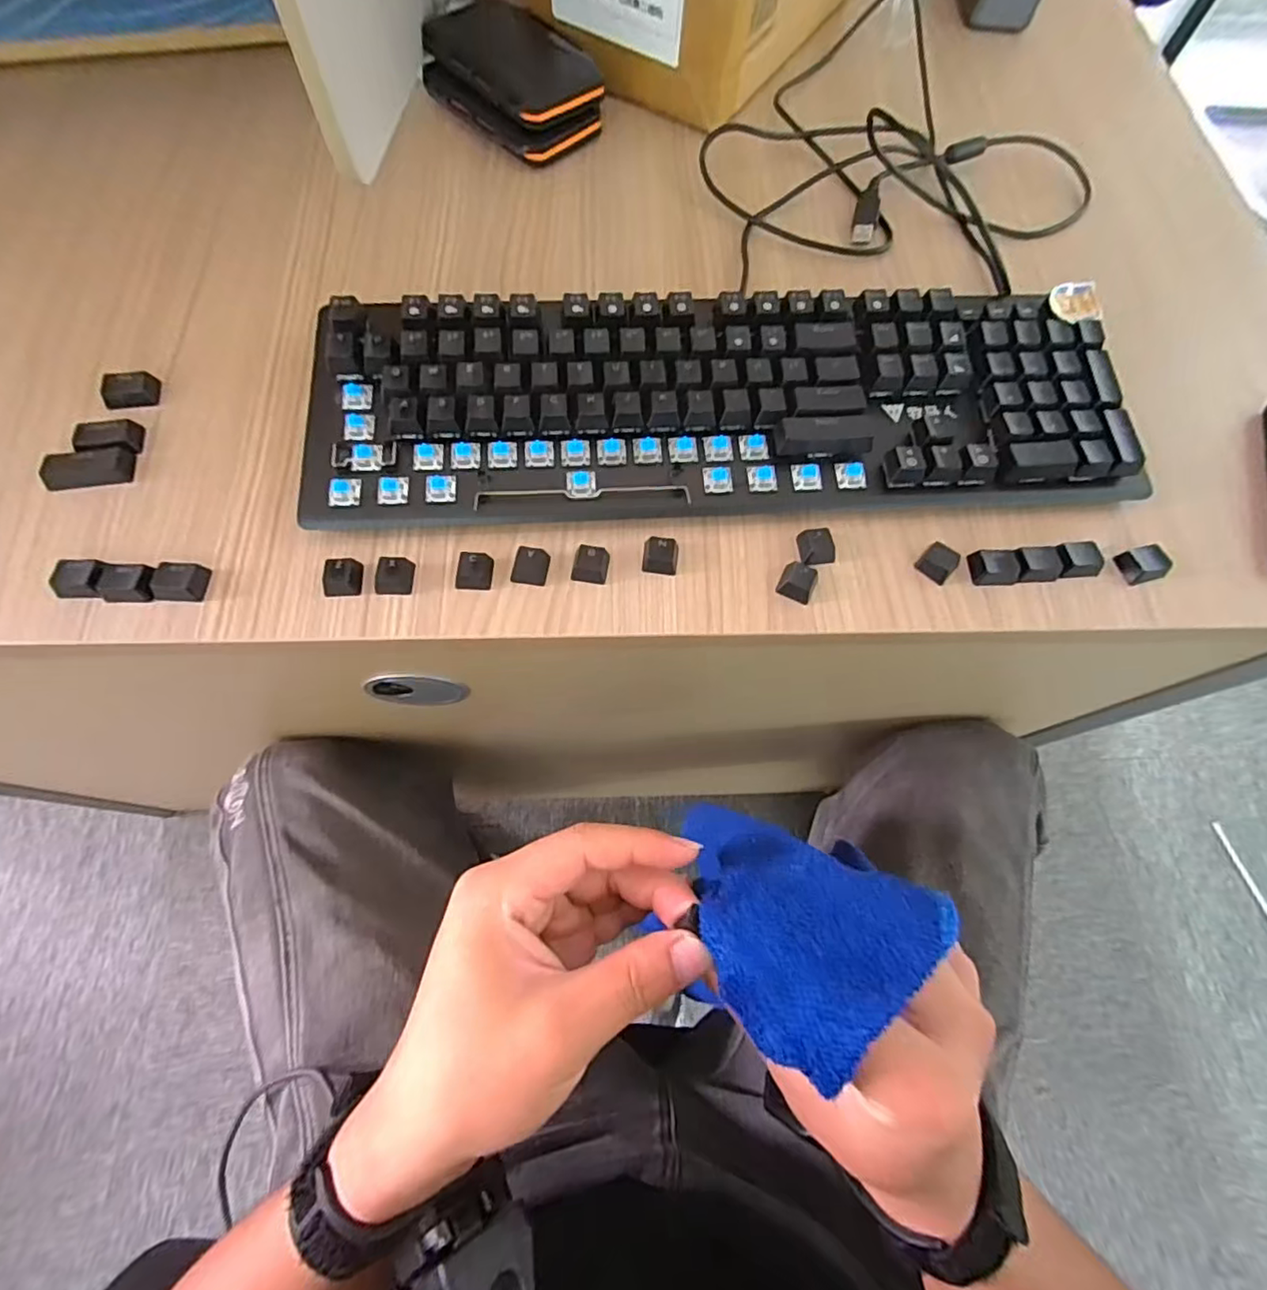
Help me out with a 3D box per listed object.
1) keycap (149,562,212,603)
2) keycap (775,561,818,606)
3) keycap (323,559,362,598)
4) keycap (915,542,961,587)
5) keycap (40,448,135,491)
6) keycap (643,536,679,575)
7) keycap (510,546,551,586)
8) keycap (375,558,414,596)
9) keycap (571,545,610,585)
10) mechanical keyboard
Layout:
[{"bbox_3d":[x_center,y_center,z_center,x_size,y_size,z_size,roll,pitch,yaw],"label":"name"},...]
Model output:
[{"bbox_3d":[-0.221,-0.031,0.296,0.023,0.007,0.019,7,68,0],"label":"keycap"},{"bbox_3d":[0.084,-0.033,0.309,0.017,0.010,0.019,22,69,6],"label":"keycap"},{"bbox_3d":[-0.144,-0.034,0.299,0.017,0.012,0.018,1,68,-2],"label":"keycap"},{"bbox_3d":[0.161,-0.044,0.318,0.018,0.008,0.019,40,71,13],"label":"keycap"},{"bbox_3d":[-0.286,-0.093,0.318,0.043,0.008,0.020,-5,68,-5],"label":"keycap"},{"bbox_3d":[0.014,-0.047,0.311,0.018,0.008,0.017,8,68,1],"label":"keycap"},{"bbox_3d":[-0.052,-0.040,0.306,0.018,0.009,0.017,7,68,0],"label":"keycap"},{"bbox_3d":[-0.119,-0.035,0.300,0.017,0.010,0.018,3,68,-2],"label":"keycap"},{"bbox_3d":[-0.022,-0.041,0.307,0.017,0.009,0.017,10,68,1],"label":"keycap"},{"bbox_3d":[0.047,-0.132,0.329,0.427,0.037,0.121,-3,68,-4],"label":"mechanical keyboard"}]

